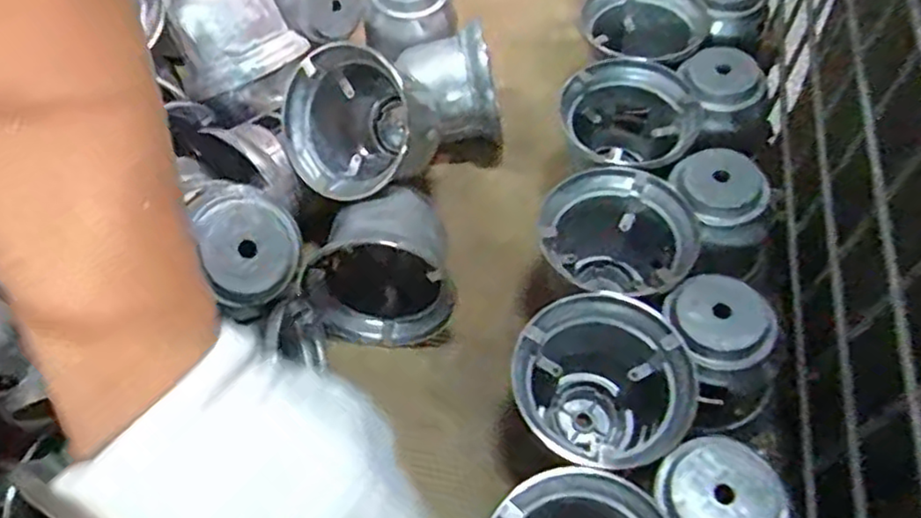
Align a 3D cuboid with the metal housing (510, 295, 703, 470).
[{"bbox_3d":[0.075,0.073,0.388,0.087,0.082,0.080,0,58,0],"label":"metal housing"}]

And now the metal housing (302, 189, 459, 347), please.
[{"bbox_3d":[-0.048,0.004,0.434,0.078,0.084,0.075,-5,59,-3],"label":"metal housing"}]

